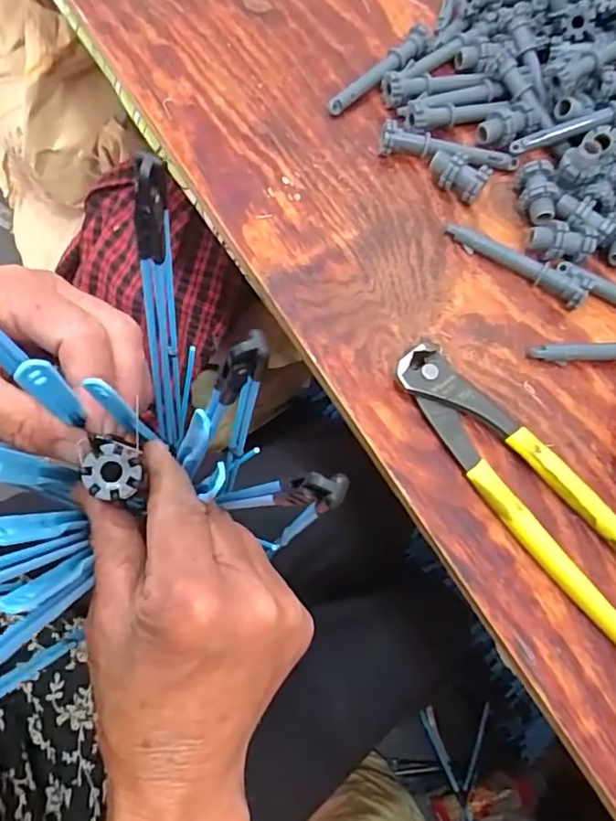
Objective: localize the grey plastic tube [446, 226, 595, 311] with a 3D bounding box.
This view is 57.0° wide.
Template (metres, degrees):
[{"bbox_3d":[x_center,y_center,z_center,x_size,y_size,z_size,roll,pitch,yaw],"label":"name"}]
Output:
[{"bbox_3d":[0.133,-0.094,0.362,0.094,0.014,0.018,30,70,5],"label":"grey plastic tube"}]

